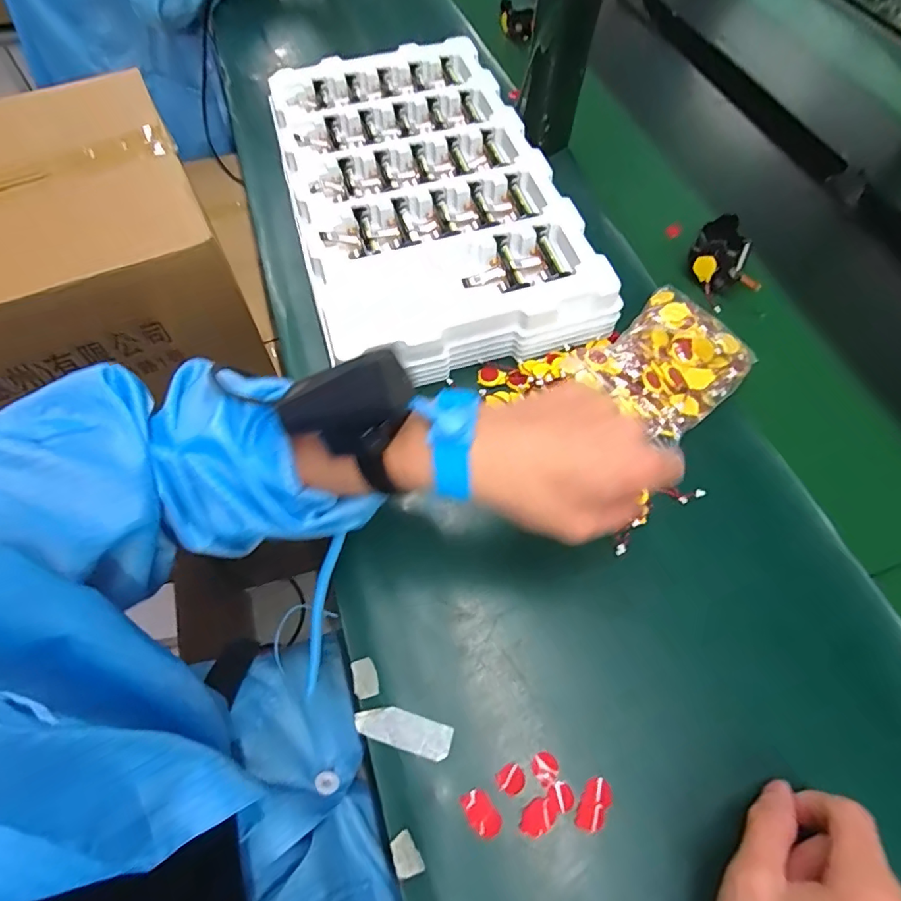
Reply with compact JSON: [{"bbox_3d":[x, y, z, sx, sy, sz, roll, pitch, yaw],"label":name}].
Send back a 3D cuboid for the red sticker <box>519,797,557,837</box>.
[{"bbox_3d":[0.051,0.215,0.301,0.023,0.004,0.017,-25,65,-15],"label":"red sticker"}]

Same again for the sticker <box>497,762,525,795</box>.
[{"bbox_3d":[0.037,0.199,0.310,0.017,0.004,0.015,-25,65,-14],"label":"sticker"}]

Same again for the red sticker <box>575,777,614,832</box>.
[{"bbox_3d":[0.085,0.210,0.304,0.016,0.004,0.029,31,64,14],"label":"red sticker"}]

